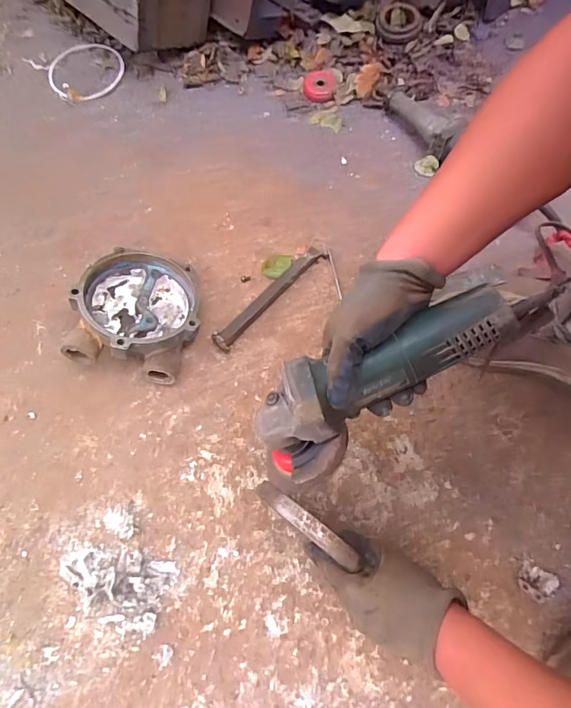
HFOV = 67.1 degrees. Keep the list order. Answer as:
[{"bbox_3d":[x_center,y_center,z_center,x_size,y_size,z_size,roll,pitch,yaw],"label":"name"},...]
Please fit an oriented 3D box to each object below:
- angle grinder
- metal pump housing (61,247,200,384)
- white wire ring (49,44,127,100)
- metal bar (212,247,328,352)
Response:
[{"bbox_3d":[0.101,0.017,0.416,0.319,0.091,0.098,-32,71,9],"label":"angle grinder"},{"bbox_3d":[-0.211,-0.064,0.634,0.164,0.091,0.183,9,70,4],"label":"metal pump housing"},{"bbox_3d":[-0.401,-0.574,0.865,0.150,0.016,0.167,-20,70,-7],"label":"white wire ring"},{"bbox_3d":[-0.022,-0.093,0.675,0.025,0.037,0.230,40,75,14],"label":"metal bar"}]

